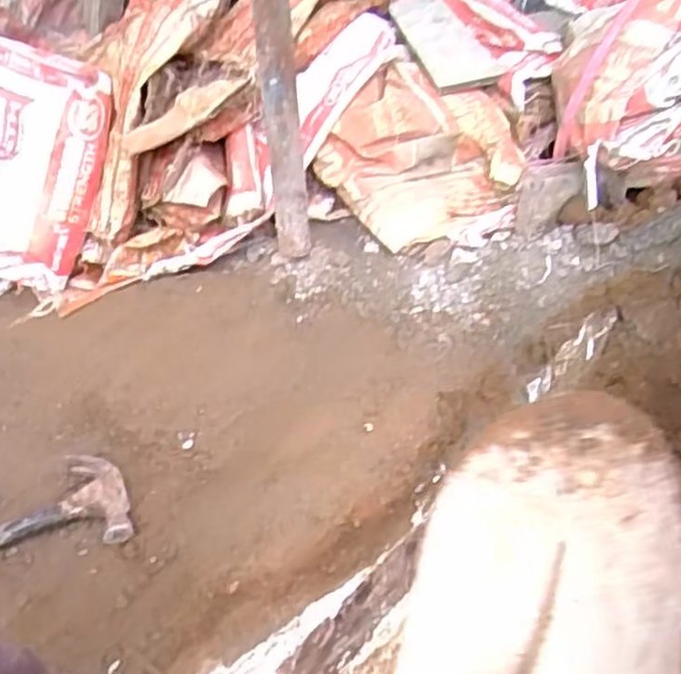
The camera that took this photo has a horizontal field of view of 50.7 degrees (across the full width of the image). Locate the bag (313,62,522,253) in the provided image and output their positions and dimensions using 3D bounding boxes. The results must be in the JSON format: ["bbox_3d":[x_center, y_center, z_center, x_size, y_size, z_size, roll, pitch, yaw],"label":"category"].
[{"bbox_3d":[0.135,-0.267,1.095,0.251,0.188,0.267,27,49,34],"label":"bag"}]

